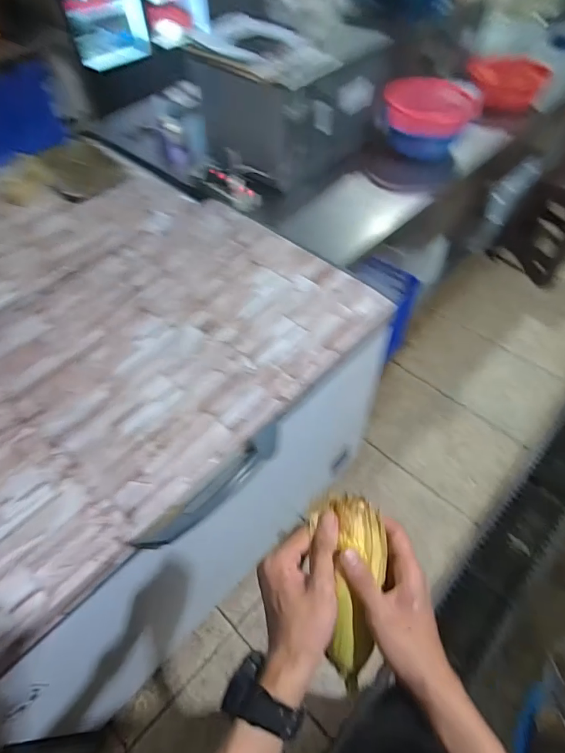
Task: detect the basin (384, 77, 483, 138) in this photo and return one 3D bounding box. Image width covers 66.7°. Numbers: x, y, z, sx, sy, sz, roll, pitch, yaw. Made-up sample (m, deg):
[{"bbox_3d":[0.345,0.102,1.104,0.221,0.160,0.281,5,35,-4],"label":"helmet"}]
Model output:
[{"bbox_3d":[0.463,-0.842,1.324,0.281,0.089,0.243,17,56,14],"label":"basin"}]

